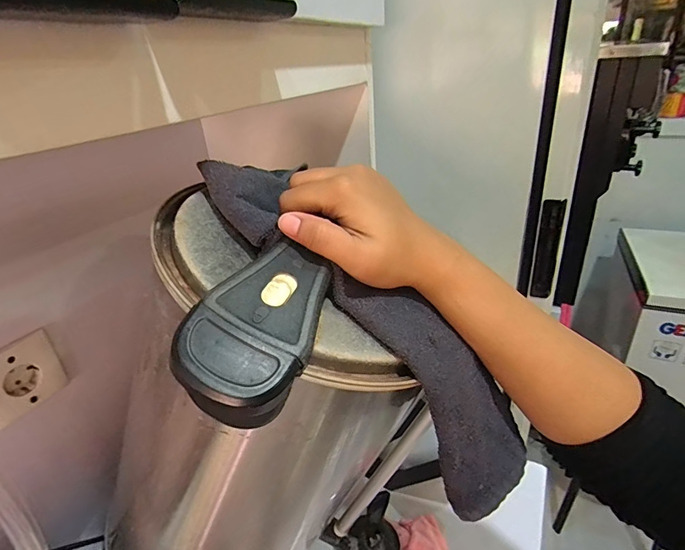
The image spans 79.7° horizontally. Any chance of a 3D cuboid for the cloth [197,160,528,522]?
[{"bbox_3d":[0.019,0.032,0.301,0.331,0.065,0.074,47,39,-1],"label":"cloth"}]

